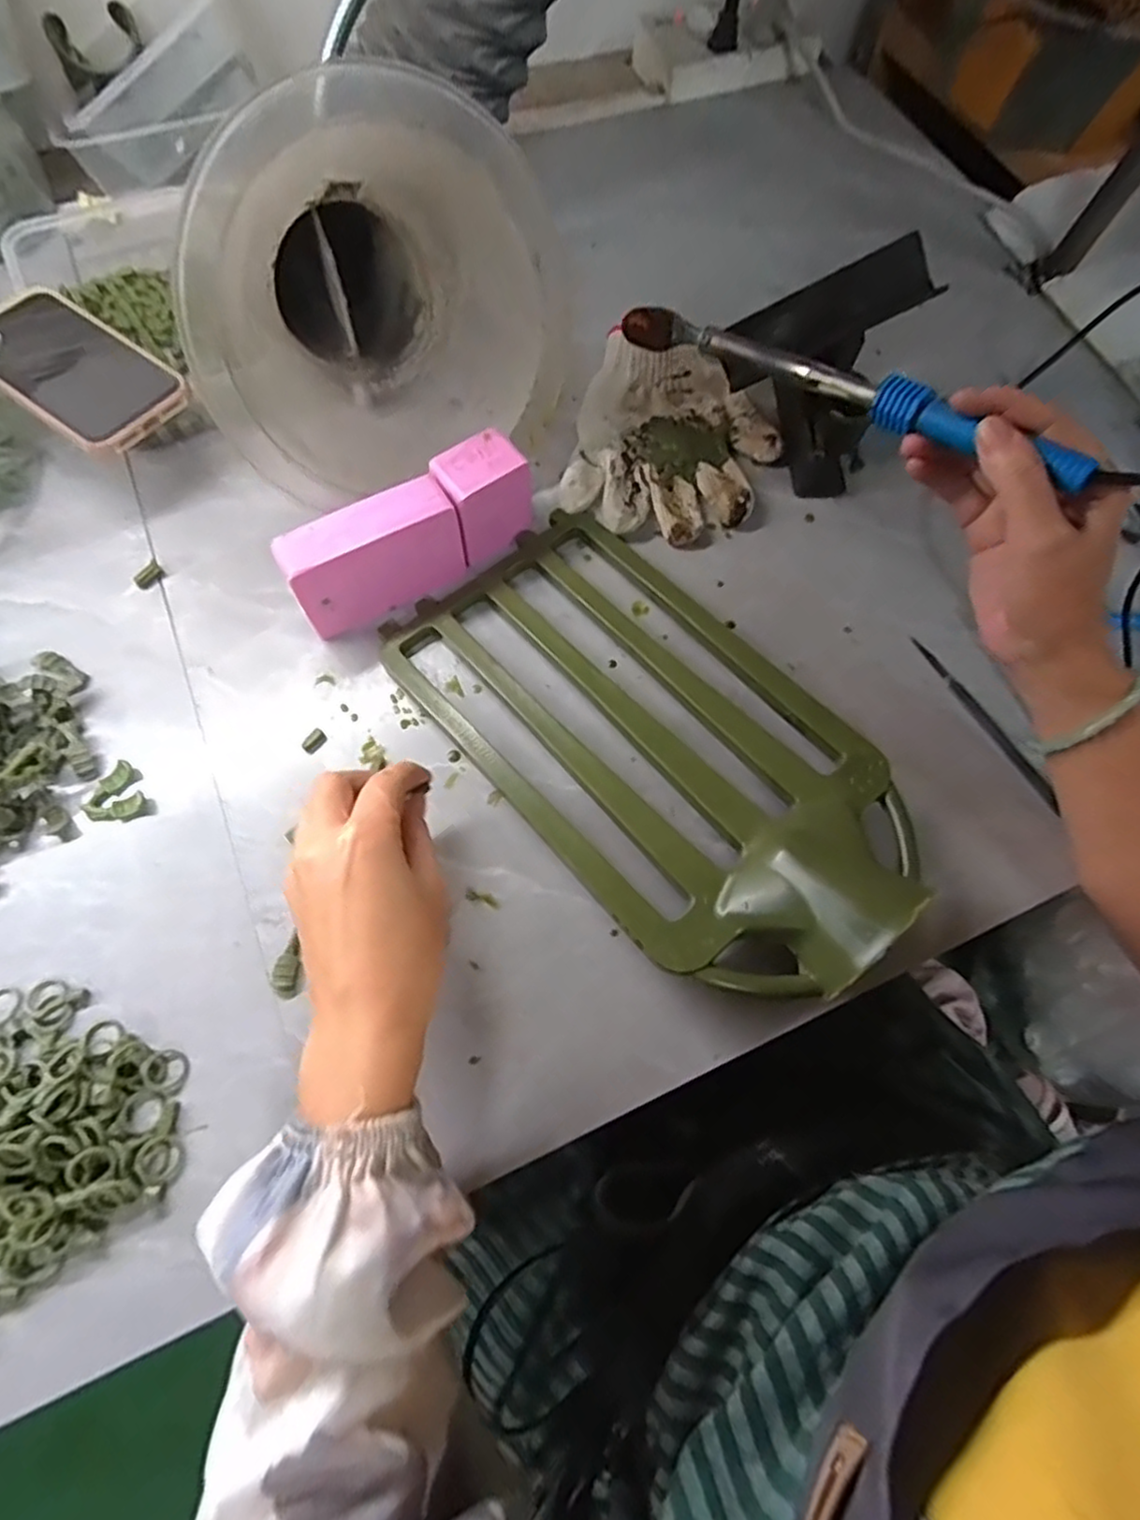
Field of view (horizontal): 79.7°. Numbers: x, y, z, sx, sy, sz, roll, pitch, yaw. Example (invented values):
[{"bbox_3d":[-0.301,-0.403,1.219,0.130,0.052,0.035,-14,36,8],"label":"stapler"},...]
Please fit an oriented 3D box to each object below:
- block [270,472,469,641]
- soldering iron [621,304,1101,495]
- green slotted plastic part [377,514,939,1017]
[{"bbox_3d":[-0.123,-0.127,0.433,0.107,0.072,0.030,-30,73,-14],"label":"block"},{"bbox_3d":[0.142,-0.213,0.384,0.021,0.022,0.287,-43,61,-17],"label":"soldering iron"},{"bbox_3d":[0.046,-0.021,0.400,0.179,0.070,0.325,-38,75,-16],"label":"green slotted plastic part"}]

